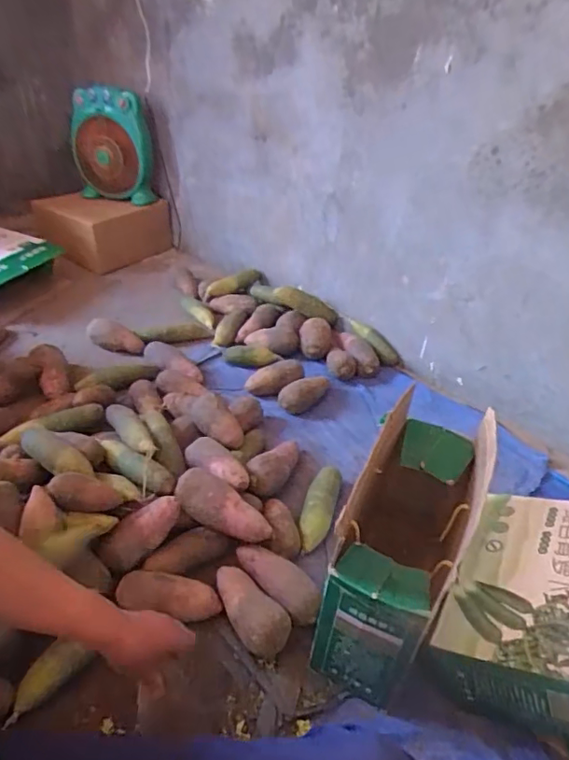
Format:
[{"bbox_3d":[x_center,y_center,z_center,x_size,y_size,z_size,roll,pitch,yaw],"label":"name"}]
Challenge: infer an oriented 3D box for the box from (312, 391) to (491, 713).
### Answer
[{"bbox_3d":[0.192,0.257,0.859,0.168,0.384,0.375,17,37,15],"label":"box"}]

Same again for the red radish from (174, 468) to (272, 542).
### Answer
[{"bbox_3d":[-0.110,0.231,0.966,0.187,0.074,0.073,30,40,10],"label":"red radish"}]

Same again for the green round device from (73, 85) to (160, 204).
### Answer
[{"bbox_3d":[-0.500,-0.659,1.494,0.235,0.310,0.071,7,50,1],"label":"green round device"}]

